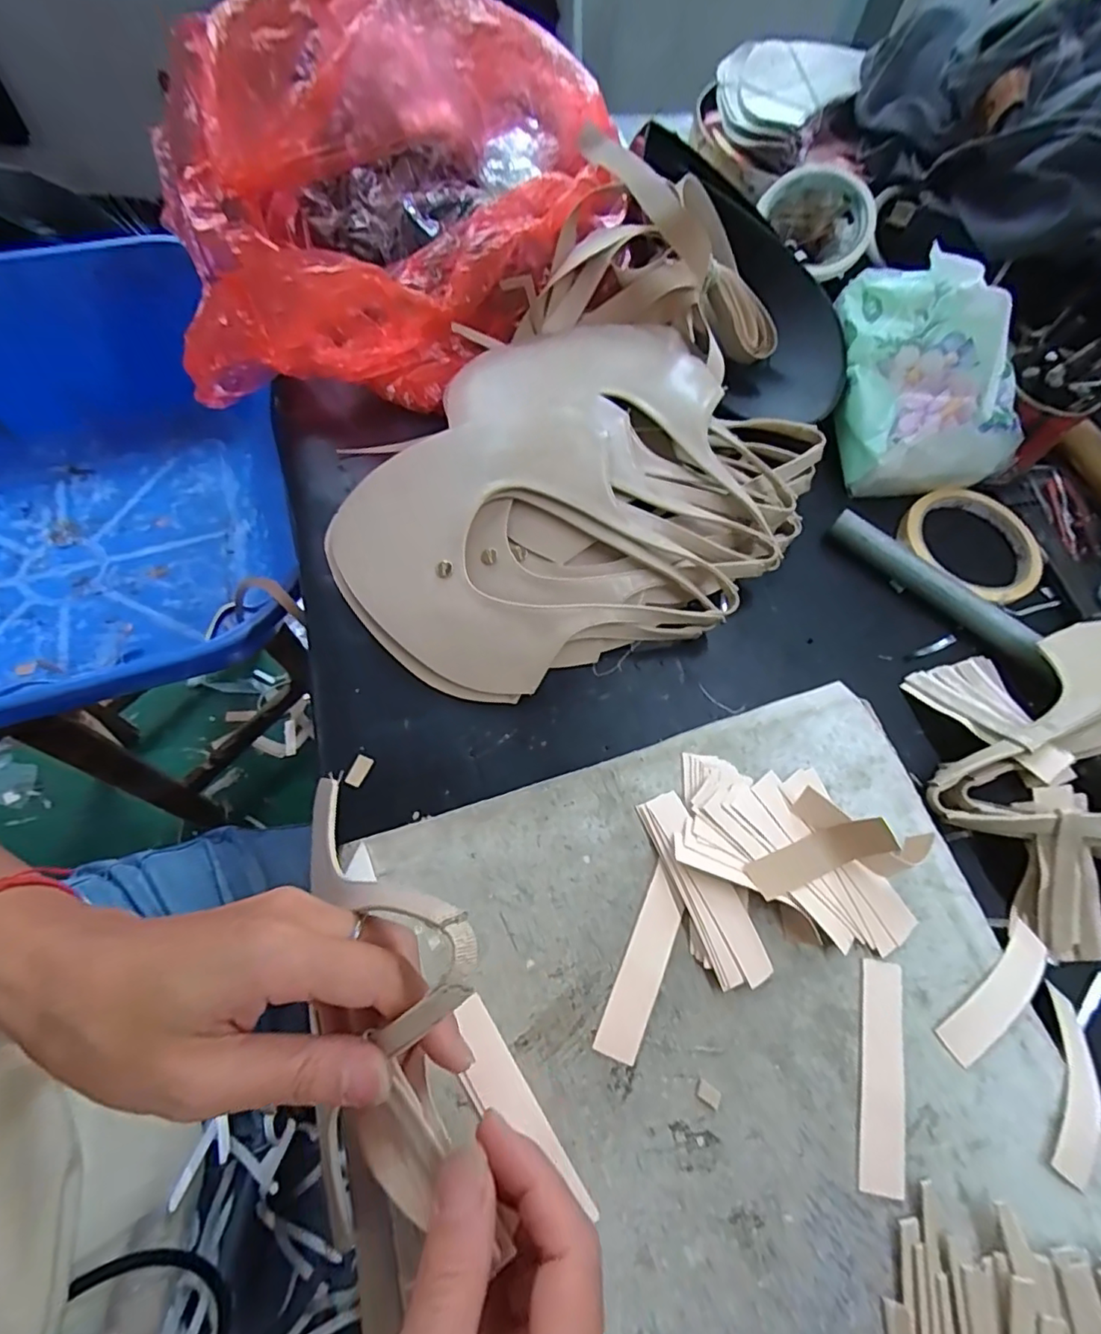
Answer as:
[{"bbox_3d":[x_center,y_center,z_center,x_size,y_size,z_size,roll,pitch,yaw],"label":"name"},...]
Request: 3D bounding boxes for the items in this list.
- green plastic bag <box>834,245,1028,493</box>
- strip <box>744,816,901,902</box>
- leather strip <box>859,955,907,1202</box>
[{"bbox_3d":[0.262,-0.209,0.399,0.097,0.096,0.139,1,66,-5],"label":"green plastic bag"},{"bbox_3d":[0.127,0.093,0.280,0.068,0.028,0.019,-17,68,-12],"label":"strip"},{"bbox_3d":[0.147,0.179,0.256,0.019,0.004,0.087,15,66,2],"label":"leather strip"}]

